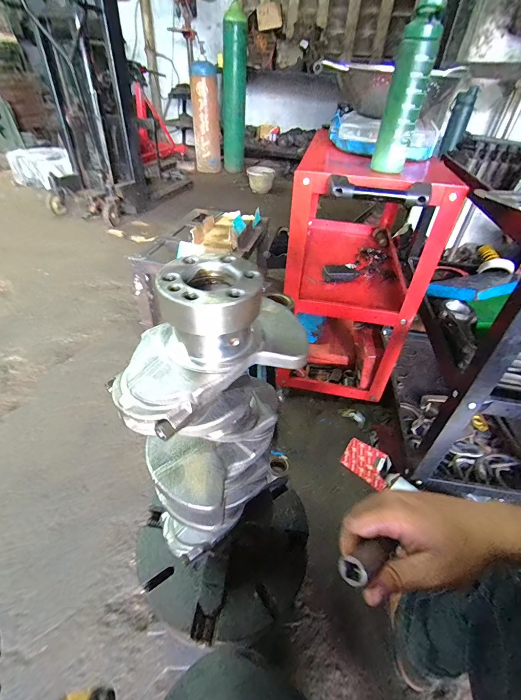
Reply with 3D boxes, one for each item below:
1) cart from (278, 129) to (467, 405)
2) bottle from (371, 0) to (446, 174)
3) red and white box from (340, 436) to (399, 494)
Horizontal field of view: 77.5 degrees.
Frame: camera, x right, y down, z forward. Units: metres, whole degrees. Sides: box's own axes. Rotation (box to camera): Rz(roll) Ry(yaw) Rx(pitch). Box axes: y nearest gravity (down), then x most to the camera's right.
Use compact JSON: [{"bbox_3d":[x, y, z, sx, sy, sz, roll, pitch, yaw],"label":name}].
[{"bbox_3d":[0.285,-0.296,1.080,0.354,0.633,0.682,10,41,6],"label":"cart"},{"bbox_3d":[0.282,-0.487,0.629,0.070,0.246,0.061,15,42,12],"label":"bottle"},{"bbox_3d":[0.313,0.324,0.921,0.148,0.034,0.091,29,47,26],"label":"red and white box"}]

